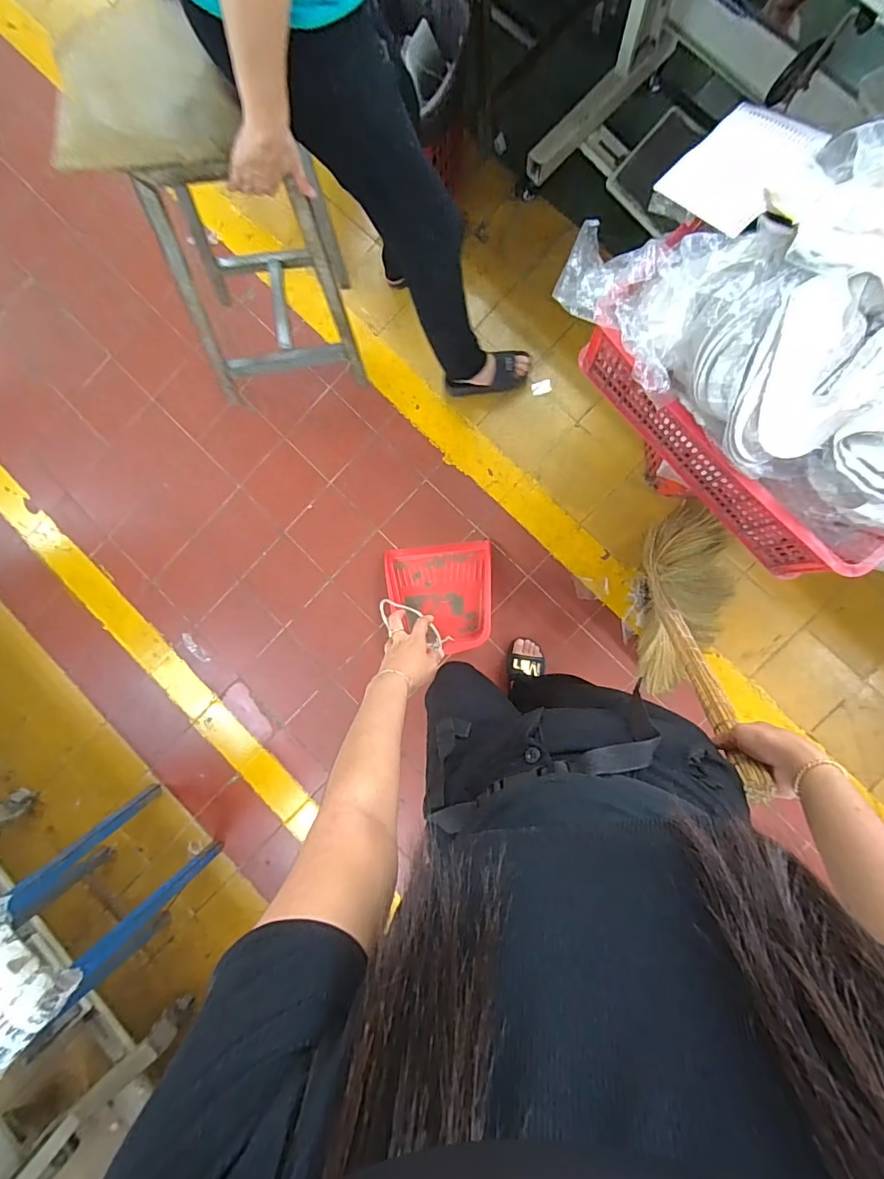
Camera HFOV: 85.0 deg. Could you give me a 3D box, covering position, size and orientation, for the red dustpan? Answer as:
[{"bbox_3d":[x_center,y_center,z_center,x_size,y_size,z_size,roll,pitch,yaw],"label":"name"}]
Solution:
[{"bbox_3d":[-0.005,0.020,1.341,0.282,0.047,0.289,-3,89,6],"label":"red dustpan"}]

